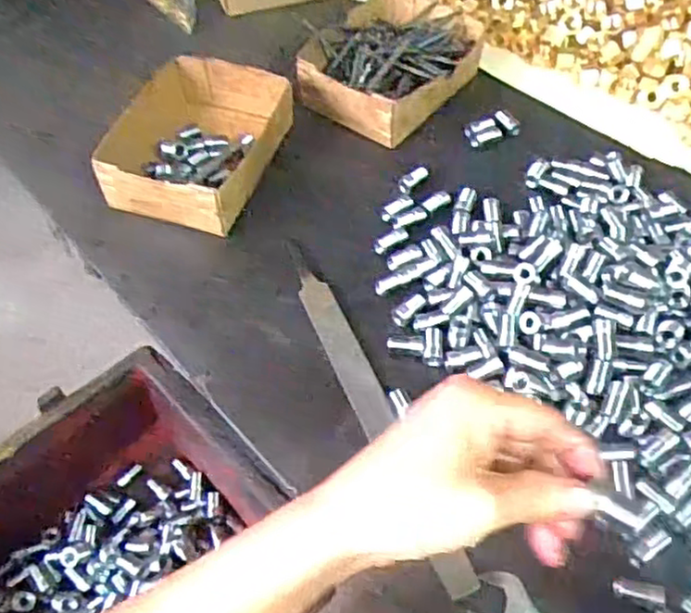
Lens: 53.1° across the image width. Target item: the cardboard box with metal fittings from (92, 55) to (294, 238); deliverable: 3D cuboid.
[{"bbox_3d":[-0.126,-0.146,0.611,0.113,0.045,0.161,15,55,12],"label":"cardboard box with metal fittings"}]

